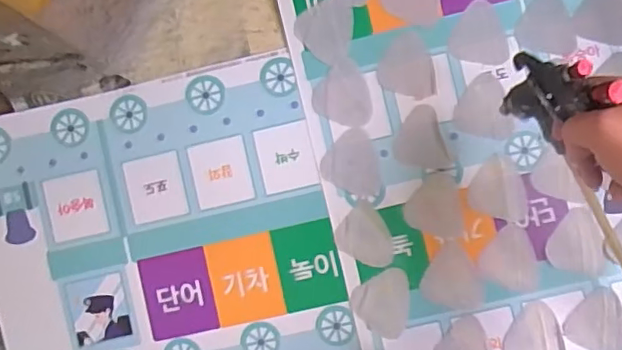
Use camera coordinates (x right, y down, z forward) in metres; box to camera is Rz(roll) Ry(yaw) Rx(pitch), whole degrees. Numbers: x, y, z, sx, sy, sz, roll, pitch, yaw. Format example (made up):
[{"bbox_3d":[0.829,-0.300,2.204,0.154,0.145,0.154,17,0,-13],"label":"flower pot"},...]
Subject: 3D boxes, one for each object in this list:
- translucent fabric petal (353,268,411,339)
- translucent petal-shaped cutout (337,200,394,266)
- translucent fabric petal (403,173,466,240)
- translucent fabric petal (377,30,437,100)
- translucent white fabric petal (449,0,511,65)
[{"bbox_3d":[0.076,0.127,0.553,0.057,0.004,0.059,-32,86,3],"label":"translucent fabric petal"},{"bbox_3d":[0.058,0.062,0.554,0.059,0.004,0.050,37,92,5],"label":"translucent petal-shaped cutout"},{"bbox_3d":[0.120,0.030,0.549,0.054,0.004,0.063,-5,88,5],"label":"translucent fabric petal"},{"bbox_3d":[0.092,-0.106,0.551,0.052,0.004,0.064,-10,88,5],"label":"translucent fabric petal"},{"bbox_3d":[0.164,-0.138,0.549,0.056,0.006,0.059,1,89,5],"label":"translucent white fabric petal"}]

